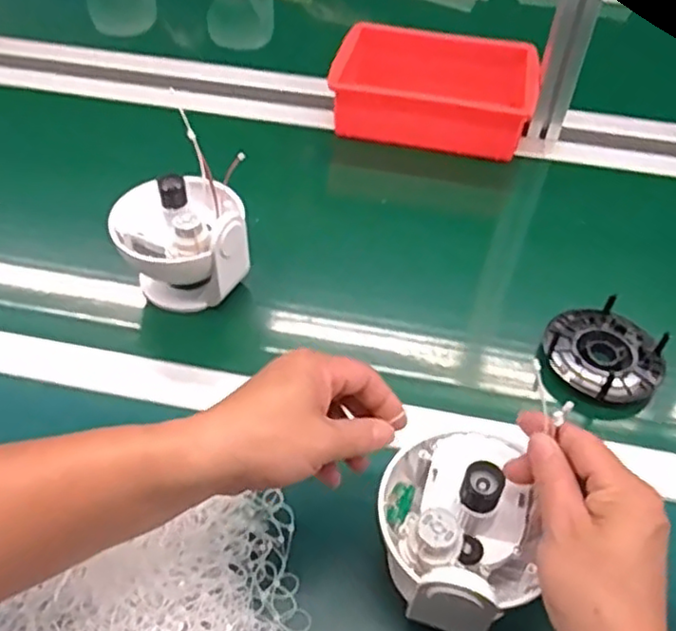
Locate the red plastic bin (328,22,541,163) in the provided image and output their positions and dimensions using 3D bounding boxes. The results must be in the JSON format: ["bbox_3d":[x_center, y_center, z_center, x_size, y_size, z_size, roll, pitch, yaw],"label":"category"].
[{"bbox_3d":[0.121,-0.282,0.831,0.237,0.085,0.164,10,47,7],"label":"red plastic bin"}]

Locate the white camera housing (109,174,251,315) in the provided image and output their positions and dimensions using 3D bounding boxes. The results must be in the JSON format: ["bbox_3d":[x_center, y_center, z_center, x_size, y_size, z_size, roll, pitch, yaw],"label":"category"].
[{"bbox_3d":[-0.144,-0.068,0.607,0.110,0.117,0.097,-12,49,-13],"label":"white camera housing"}]

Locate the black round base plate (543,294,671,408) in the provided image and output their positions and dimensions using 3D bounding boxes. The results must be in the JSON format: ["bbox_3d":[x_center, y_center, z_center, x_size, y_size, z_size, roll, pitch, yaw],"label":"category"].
[{"bbox_3d":[0.236,0.029,0.575,0.099,0.025,0.092,1,47,-1],"label":"black round base plate"}]

